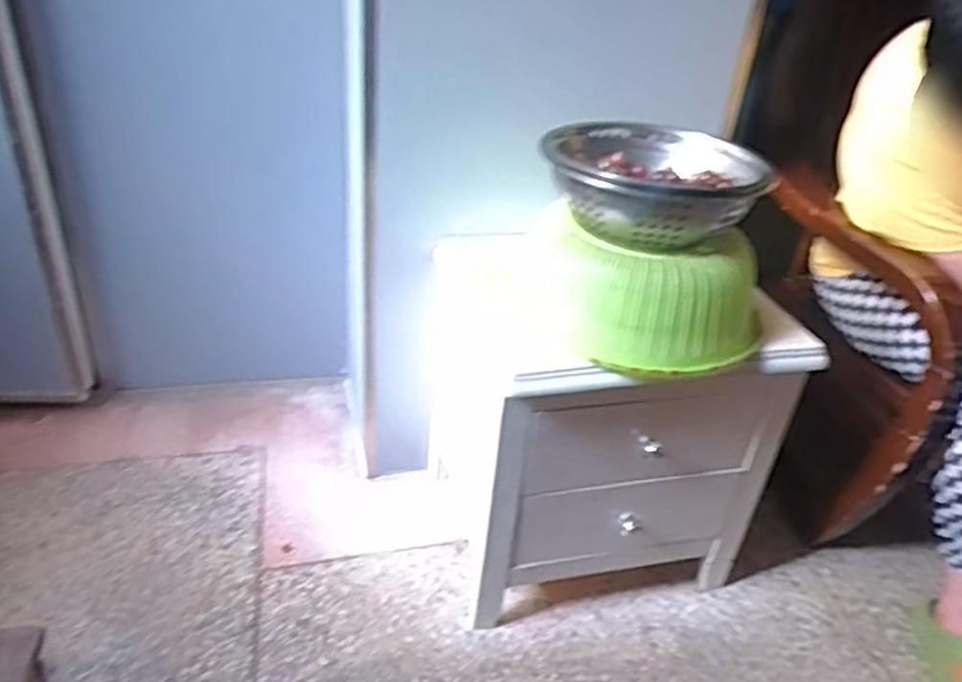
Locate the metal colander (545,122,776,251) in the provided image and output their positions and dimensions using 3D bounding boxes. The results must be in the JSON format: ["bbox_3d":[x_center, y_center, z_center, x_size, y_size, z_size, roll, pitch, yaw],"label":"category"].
[{"bbox_3d":[0.219,-0.201,0.950,0.268,0.080,0.248,19,36,19],"label":"metal colander"}]

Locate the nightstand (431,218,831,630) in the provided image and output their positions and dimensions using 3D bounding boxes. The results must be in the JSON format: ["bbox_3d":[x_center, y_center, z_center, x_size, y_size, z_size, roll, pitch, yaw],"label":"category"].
[{"bbox_3d":[0.177,0.129,1.185,0.448,0.479,0.384,-2,34,-12],"label":"nightstand"}]

